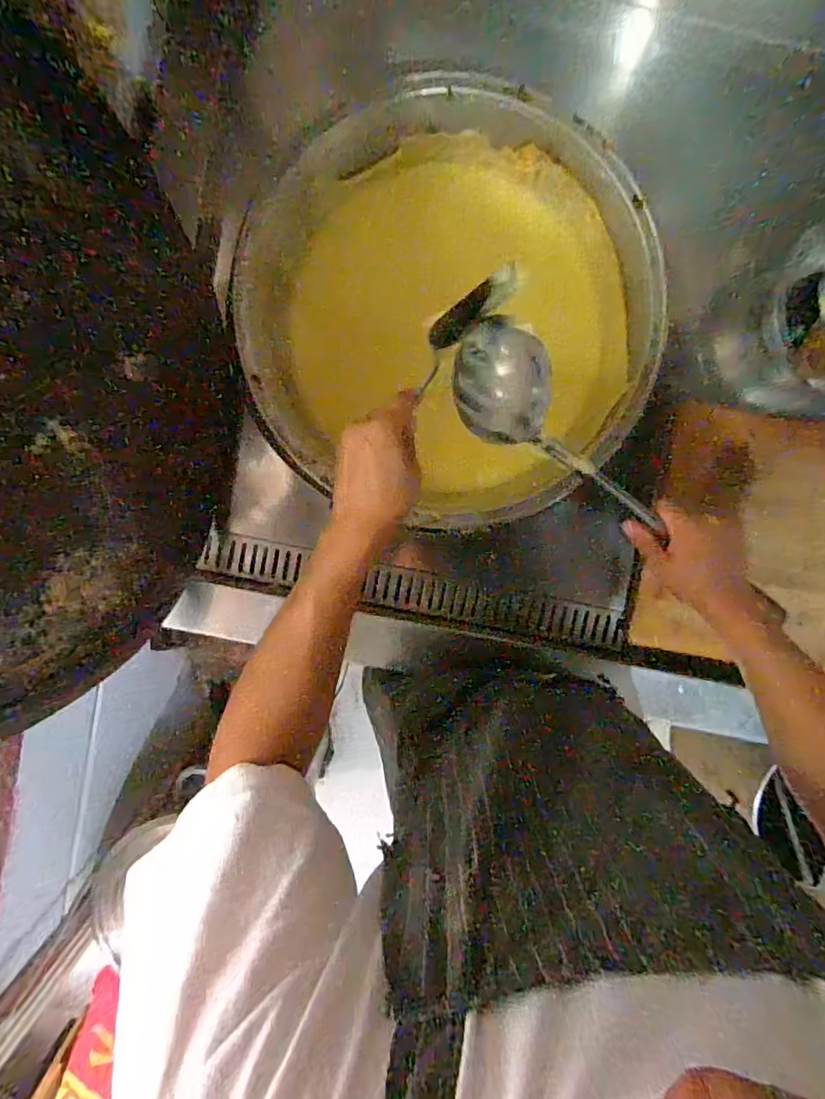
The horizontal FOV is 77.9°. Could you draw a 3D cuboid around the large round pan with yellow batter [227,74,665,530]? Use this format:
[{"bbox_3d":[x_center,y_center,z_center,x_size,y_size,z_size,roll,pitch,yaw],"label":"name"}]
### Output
[{"bbox_3d":[0.045,-0.306,0.678,0.505,0.146,0.487,0,94,-1],"label":"large round pan with yellow batter"}]

